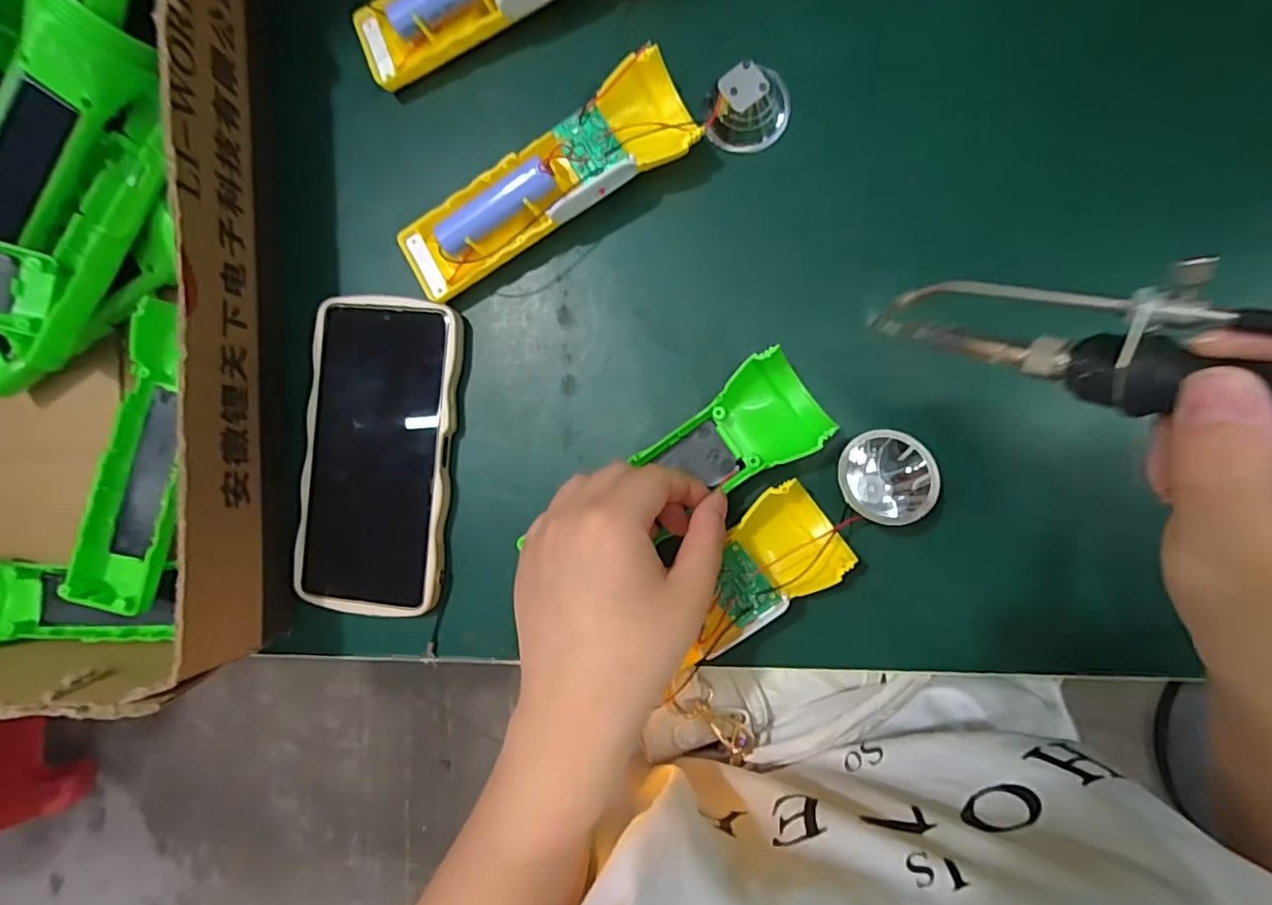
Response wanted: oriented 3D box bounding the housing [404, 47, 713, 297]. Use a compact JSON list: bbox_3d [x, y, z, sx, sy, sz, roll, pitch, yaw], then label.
[{"bbox_3d":[-0.048,-0.139,0.314,0.161,0.027,0.051,-28,84,6],"label":"housing"}]

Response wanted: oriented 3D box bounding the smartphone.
[{"bbox_3d":[-0.141,0.002,0.333,0.081,0.013,0.167,5,89,8],"label":"smartphone"}]

